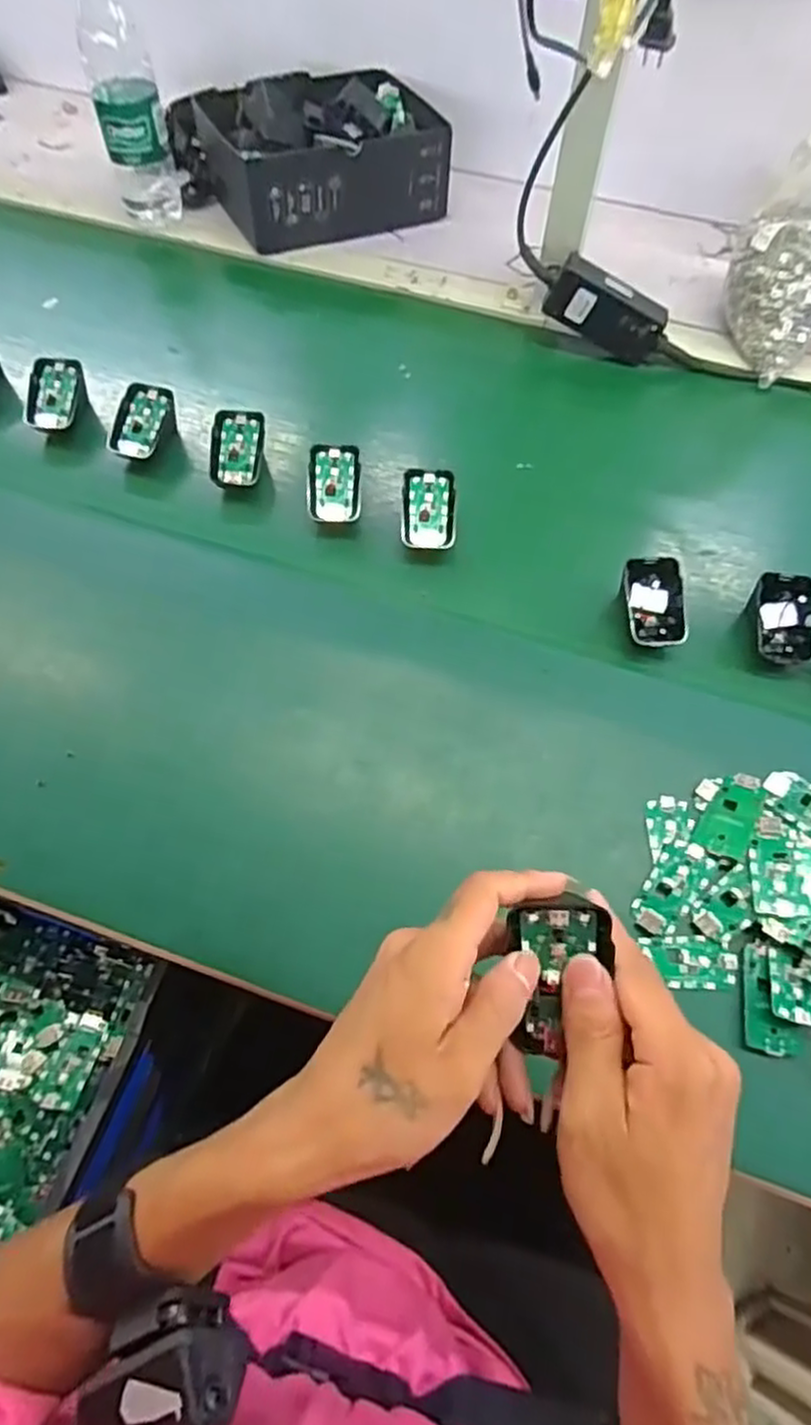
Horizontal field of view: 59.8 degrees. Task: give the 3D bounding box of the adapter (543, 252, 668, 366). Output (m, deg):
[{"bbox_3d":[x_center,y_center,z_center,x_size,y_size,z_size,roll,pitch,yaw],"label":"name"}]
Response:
[{"bbox_3d":[0.194,-0.390,0.688,0.127,0.053,0.028,25,62,-12],"label":"adapter"}]

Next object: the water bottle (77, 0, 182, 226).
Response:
[{"bbox_3d":[-0.285,-0.626,0.722,0.064,0.227,0.055,-16,62,-11],"label":"water bottle"}]

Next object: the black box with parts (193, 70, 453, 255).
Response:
[{"bbox_3d":[-0.086,-0.635,0.805,0.248,0.098,0.179,-23,64,-14],"label":"black box with parts"}]

